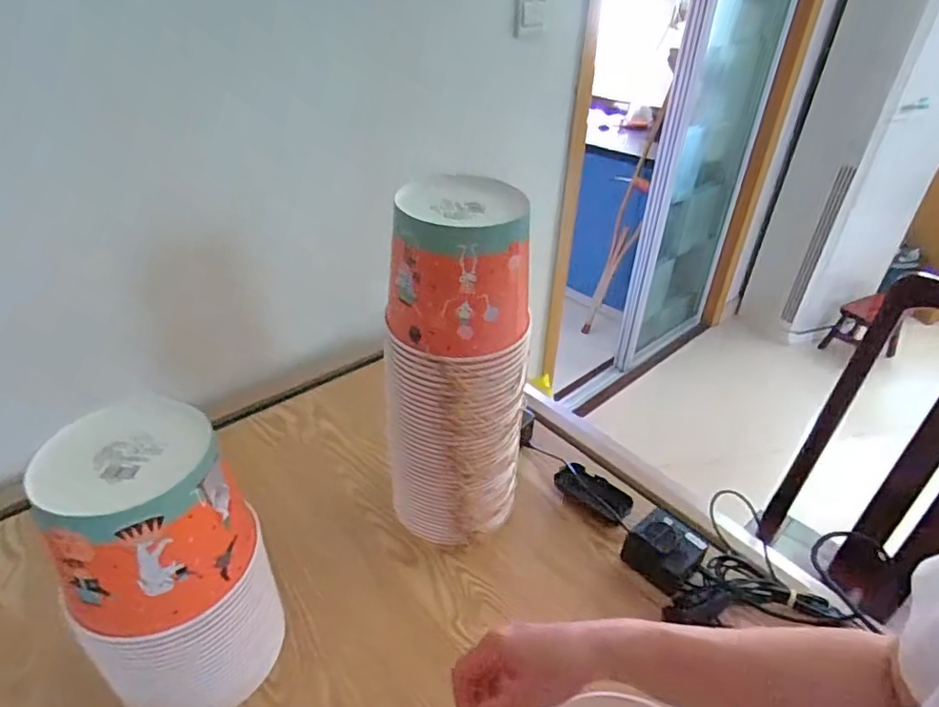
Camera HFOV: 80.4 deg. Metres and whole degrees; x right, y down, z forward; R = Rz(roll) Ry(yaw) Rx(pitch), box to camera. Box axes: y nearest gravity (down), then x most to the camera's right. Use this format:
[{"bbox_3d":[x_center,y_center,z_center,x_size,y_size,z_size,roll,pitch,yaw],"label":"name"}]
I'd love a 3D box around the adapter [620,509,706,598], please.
[{"bbox_3d":[0.242,0.241,0.689,0.079,0.046,0.076,-24,43,-33],"label":"adapter"}]

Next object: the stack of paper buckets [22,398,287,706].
[{"bbox_3d":[-0.272,0.199,0.505,0.135,0.284,0.146,30,43,33],"label":"stack of paper buckets"}]

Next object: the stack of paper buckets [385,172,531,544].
[{"bbox_3d":[-0.012,0.035,0.635,0.146,0.432,0.120,4,35,1],"label":"stack of paper buckets"}]

